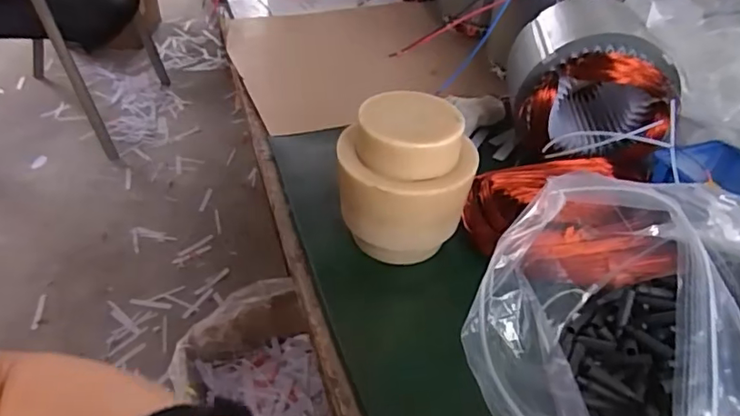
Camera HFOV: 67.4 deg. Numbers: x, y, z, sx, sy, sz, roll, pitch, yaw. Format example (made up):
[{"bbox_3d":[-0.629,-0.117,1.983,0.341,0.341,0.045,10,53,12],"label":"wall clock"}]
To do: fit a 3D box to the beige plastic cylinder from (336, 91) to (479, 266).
[{"bbox_3d":[0.029,-0.015,0.472,0.105,0.133,0.096,8,40,5],"label":"beige plastic cylinder"}]

